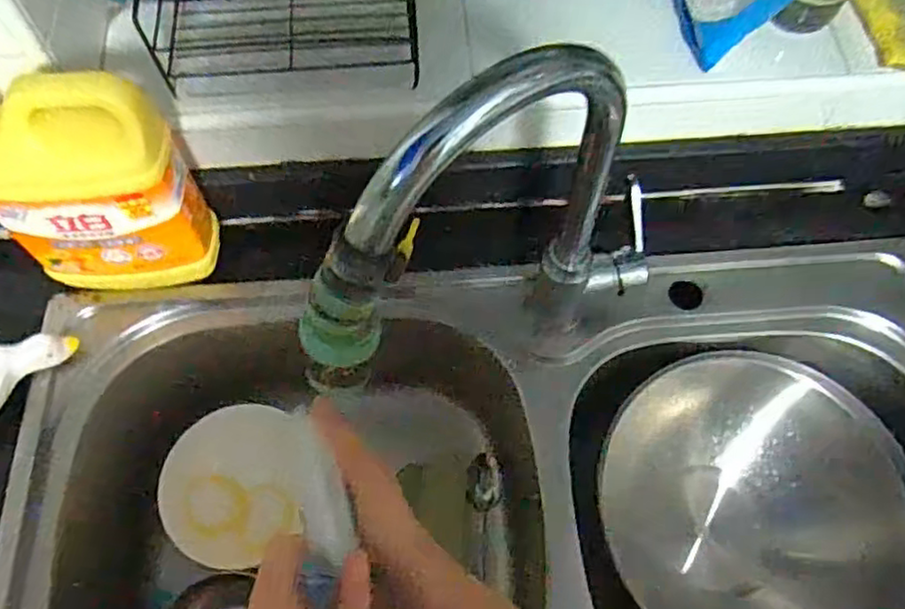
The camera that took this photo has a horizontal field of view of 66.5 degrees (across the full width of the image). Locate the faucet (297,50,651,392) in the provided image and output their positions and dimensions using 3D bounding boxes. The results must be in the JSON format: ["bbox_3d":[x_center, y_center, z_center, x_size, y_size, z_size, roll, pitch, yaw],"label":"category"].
[{"bbox_3d":[0.040,-0.022,0.455,0.290,0.345,0.056,-36,68,-17],"label":"faucet"}]

